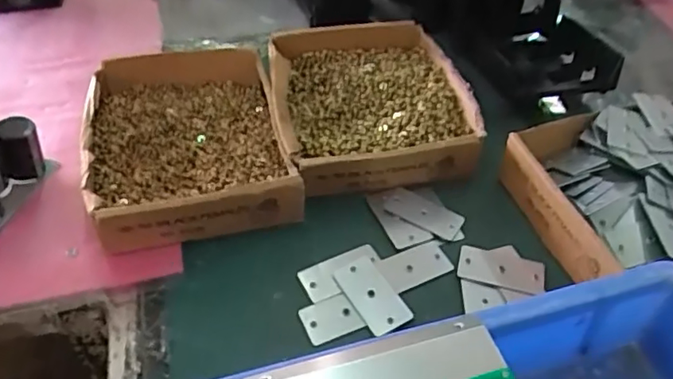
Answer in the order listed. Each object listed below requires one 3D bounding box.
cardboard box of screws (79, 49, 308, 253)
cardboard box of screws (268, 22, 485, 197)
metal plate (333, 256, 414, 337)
[{"bbox_3d":[-0.146,-0.051,0.571,0.171,0.057,0.242,-12,46,-10],"label":"cardboard box of screws"},{"bbox_3d":[0.034,-0.092,0.616,0.196,0.050,0.231,-7,45,-6],"label":"cardboard box of screws"},{"bbox_3d":[0.029,0.085,0.475,0.037,0.004,0.067,-25,55,-25],"label":"metal plate"}]

